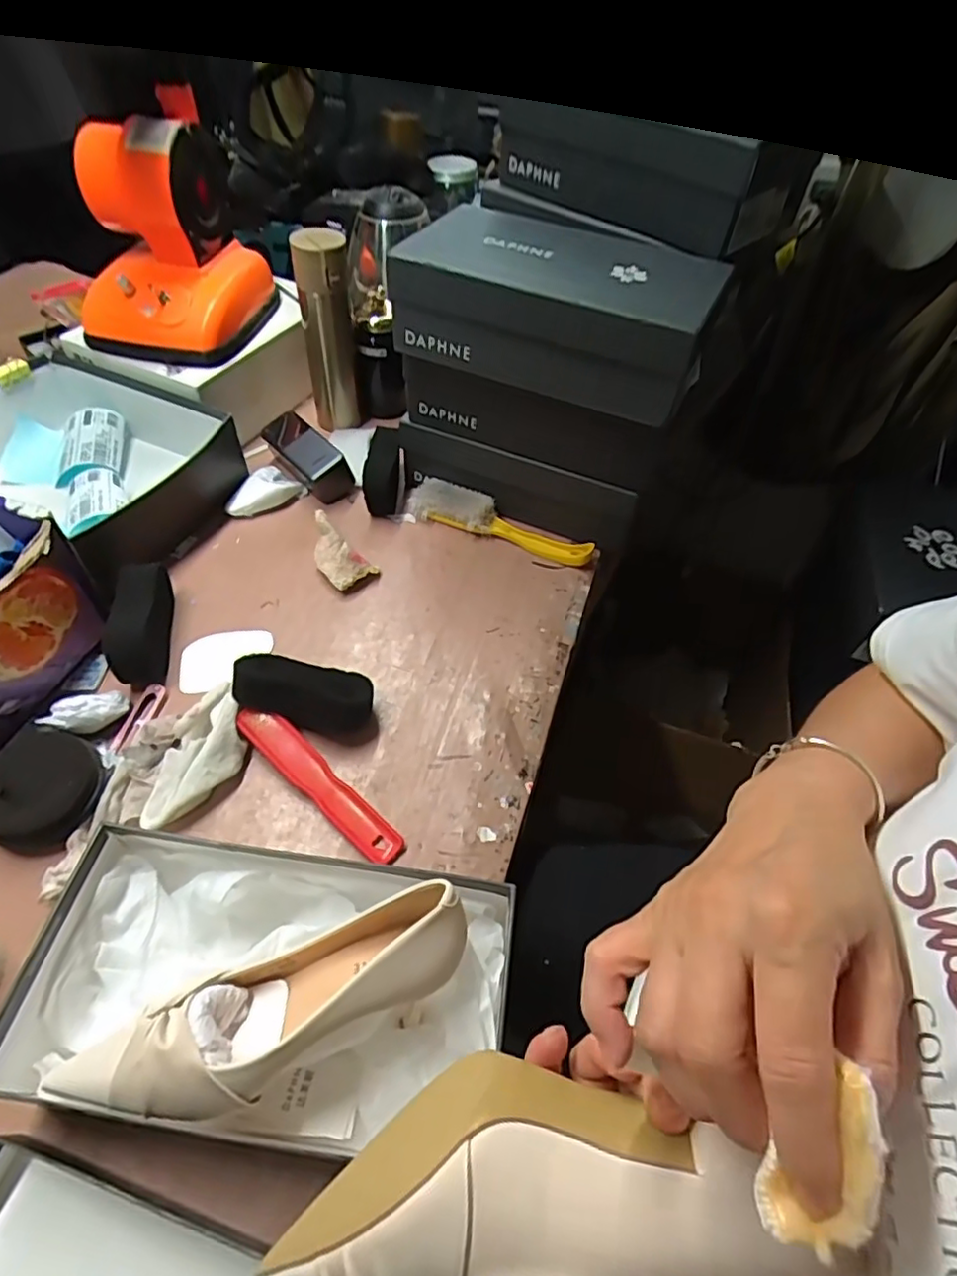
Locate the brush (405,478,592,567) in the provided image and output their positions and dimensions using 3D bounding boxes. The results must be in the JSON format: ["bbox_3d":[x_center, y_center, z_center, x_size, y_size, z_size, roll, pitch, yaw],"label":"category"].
[{"bbox_3d":[0.021,-0.138,0.754,0.243,0.038,0.051,24,54,14],"label":"brush"}]

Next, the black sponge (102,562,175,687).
[{"bbox_3d":[-0.332,-0.011,0.613,0.048,0.053,0.125,-10,53,-12],"label":"black sponge"}]

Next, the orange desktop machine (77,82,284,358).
[{"bbox_3d":[-0.373,-0.467,0.725,0.181,0.204,0.180,6,52,0],"label":"orange desktop machine"}]

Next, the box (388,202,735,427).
[{"bbox_3d":[0.080,-0.342,0.637,0.294,0.107,0.184,21,53,12],"label":"box"}]

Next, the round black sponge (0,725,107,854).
[{"bbox_3d":[-0.361,0.123,0.511,0.091,0.036,0.093,2,52,-3],"label":"round black sponge"}]

